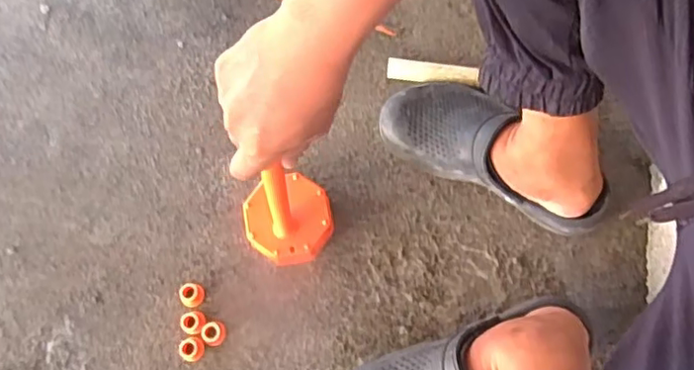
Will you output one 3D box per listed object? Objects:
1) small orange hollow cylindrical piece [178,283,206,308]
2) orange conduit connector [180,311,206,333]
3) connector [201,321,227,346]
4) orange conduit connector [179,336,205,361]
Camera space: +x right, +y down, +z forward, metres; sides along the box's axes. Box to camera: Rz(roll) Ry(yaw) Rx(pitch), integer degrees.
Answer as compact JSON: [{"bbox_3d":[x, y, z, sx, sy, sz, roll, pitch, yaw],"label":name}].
[{"bbox_3d":[-0.184,0.131,0.711,0.030,0.015,0.026,18,75,5],"label":"small orange hollow cylindrical piece"},{"bbox_3d":[-0.180,0.160,0.700,0.030,0.018,0.026,3,75,1],"label":"orange conduit connector"},{"bbox_3d":[-0.154,0.171,0.692,0.027,0.019,0.027,0,74,0],"label":"connector"},{"bbox_3d":[-0.179,0.189,0.692,0.029,0.017,0.027,-4,75,-1],"label":"orange conduit connector"}]

